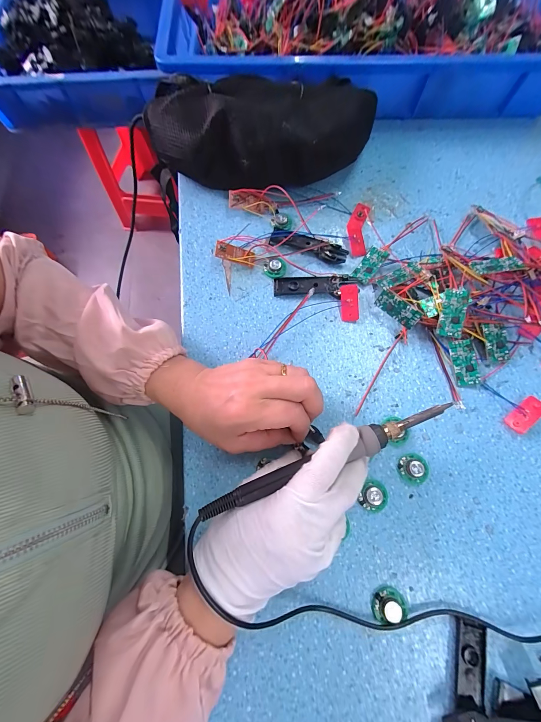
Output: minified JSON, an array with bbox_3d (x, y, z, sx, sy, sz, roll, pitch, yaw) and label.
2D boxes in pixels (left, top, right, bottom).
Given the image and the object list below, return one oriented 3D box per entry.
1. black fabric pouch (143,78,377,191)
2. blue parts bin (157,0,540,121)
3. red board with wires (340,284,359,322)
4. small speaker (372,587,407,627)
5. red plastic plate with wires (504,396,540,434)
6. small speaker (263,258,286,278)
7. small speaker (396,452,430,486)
[{"bbox_3d":[-0.007,-0.270,0.355,0.275,0.077,0.118,-6,70,-1],"label":"black fabric pouch"},{"bbox_3d":[0.123,-0.503,0.426,0.529,0.105,0.362,-5,70,-1],"label":"blue parts bin"},{"bbox_3d":[0.085,-0.063,0.314,0.018,0.004,0.040,-4,83,19],"label":"red board with wires"},{"bbox_3d":[0.093,0.191,0.228,0.025,0.007,0.022,-3,70,0],"label":"small speaker"},{"bbox_3d":[0.240,0.050,0.272,0.037,0.004,0.019,-43,62,-3],"label":"red plastic plate with wires"},{"bbox_3d":[0.006,-0.106,0.332,0.025,0.006,0.022,-15,71,-4],"label":"small speaker"},{"bbox_3d":[0.129,0.097,0.260,0.027,0.009,0.026,-11,70,-3],"label":"small speaker"}]

